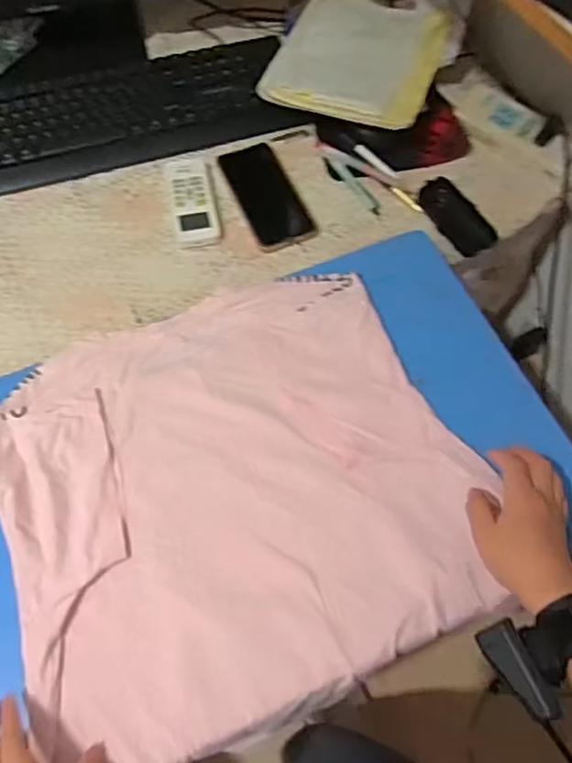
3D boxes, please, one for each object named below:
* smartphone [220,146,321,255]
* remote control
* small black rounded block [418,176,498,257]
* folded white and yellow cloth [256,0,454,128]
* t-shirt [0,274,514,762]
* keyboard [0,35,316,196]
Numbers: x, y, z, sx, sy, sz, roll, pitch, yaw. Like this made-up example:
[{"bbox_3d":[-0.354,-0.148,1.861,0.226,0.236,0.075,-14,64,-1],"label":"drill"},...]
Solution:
[{"bbox_3d":[-0.026,-0.234,0.762,0.075,0.007,0.159,-23,66,-11],"label":"smartphone"},{"bbox_3d":[-0.117,-0.230,0.763,0.052,0.022,0.137,-10,64,-6],"label":"remote control"},{"bbox_3d":[0.211,-0.204,0.756,0.045,0.028,0.109,-25,67,-12],"label":"small black rounded block"},{"bbox_3d":[0.099,-0.438,0.814,0.209,0.033,0.249,14,64,6],"label":"folded white and yellow cloth"},{"bbox_3d":[-0.049,0.097,0.582,0.421,0.022,0.393,-23,66,-12],"label":"t-shirt"},{"bbox_3d":[-0.198,-0.369,0.822,0.424,0.034,0.167,-17,65,-9],"label":"keyboard"}]

